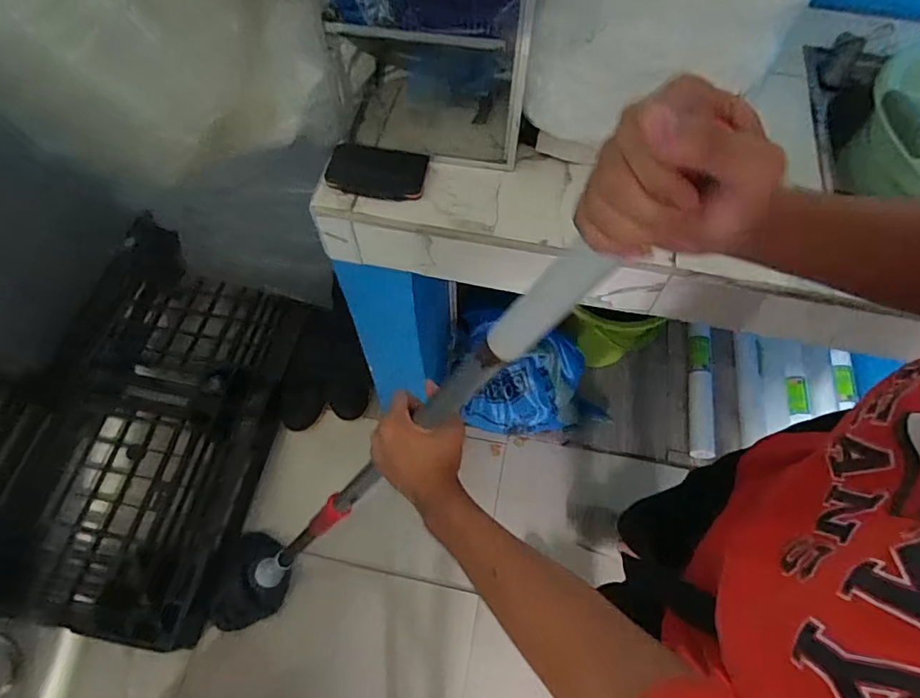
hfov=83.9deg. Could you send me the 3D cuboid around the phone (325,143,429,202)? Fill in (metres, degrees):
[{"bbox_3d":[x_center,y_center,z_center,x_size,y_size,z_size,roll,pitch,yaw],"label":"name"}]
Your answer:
[{"bbox_3d":[-0.108,-0.232,0.667,0.123,0.009,0.076,10,76,-5],"label":"phone"}]

